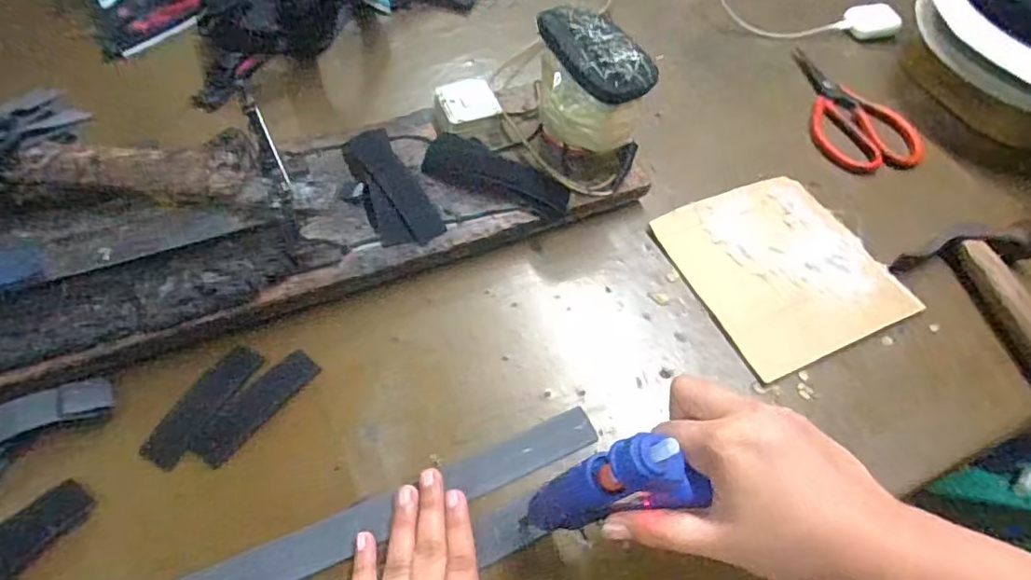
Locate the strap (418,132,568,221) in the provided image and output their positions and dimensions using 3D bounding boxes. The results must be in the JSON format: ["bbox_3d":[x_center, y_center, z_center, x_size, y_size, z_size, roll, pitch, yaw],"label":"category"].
[{"bbox_3d":[-0.015,-0.089,0.442,0.116,0.009,0.045,27,59,14],"label":"strap"}]

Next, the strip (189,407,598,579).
[{"bbox_3d":[-0.080,0.134,0.339,0.281,0.006,0.027,-19,54,-15],"label":"strip"}]

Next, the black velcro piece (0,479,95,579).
[{"bbox_3d":[-0.286,0.146,0.320,0.035,0.005,0.090,32,60,17],"label":"black velcro piece"}]

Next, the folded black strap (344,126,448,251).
[{"bbox_3d":[-0.098,-0.079,0.437,0.046,0.013,0.119,-25,61,-19],"label":"folded black strap"}]

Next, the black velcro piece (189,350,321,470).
[{"bbox_3d":[-0.168,0.074,0.371,0.027,0.004,0.086,39,63,6],"label":"black velcro piece"}]

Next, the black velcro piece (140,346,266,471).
[{"bbox_3d":[-0.198,0.072,0.364,0.025,0.004,0.084,32,67,3],"label":"black velcro piece"}]

